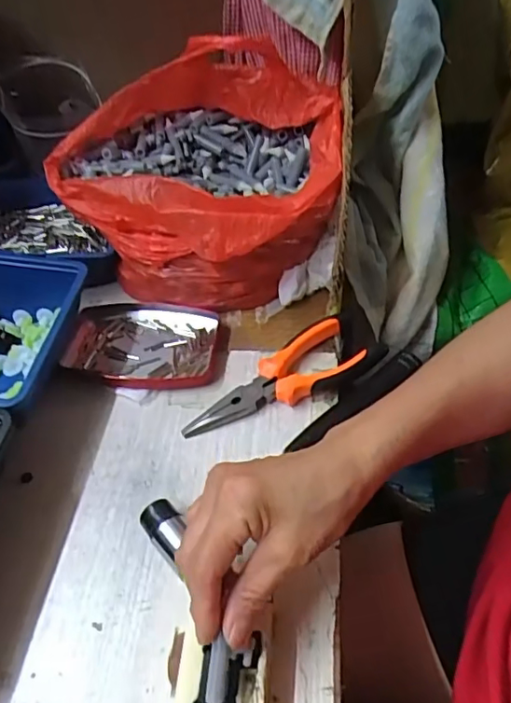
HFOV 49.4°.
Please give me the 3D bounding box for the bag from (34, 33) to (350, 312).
[{"bbox_3d":[-0.044,-0.161,0.491,0.228,0.163,0.211,31,56,27],"label":"bag"}]

